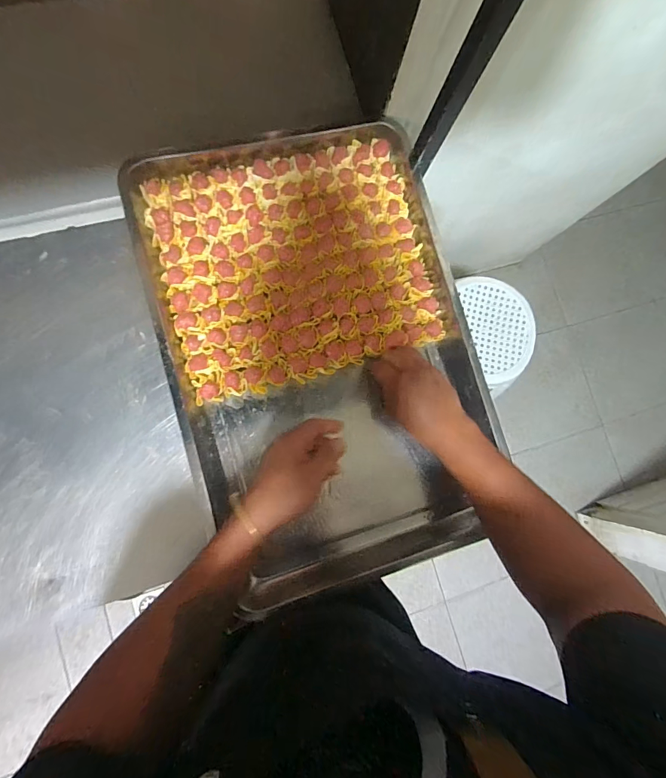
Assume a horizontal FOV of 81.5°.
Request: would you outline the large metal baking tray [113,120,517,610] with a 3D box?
[{"bbox_3d":[-0.008,-0.054,0.522,0.380,0.054,0.598,-16,85,-8],"label":"large metal baking tray"}]

